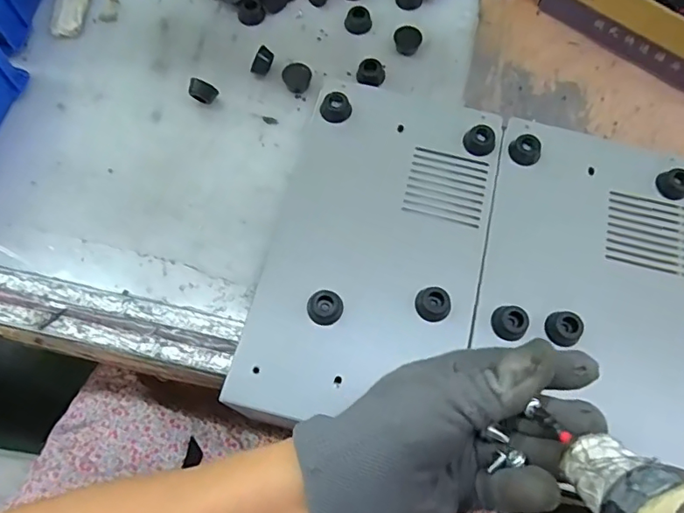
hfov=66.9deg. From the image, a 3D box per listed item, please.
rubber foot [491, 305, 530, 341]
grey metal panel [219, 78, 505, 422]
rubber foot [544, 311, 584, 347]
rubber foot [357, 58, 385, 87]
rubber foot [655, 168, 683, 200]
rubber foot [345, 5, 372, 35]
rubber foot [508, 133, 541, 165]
[{"bbox_3d":[0.117,0.046,0.360,0.023,0.013,0.022,0,70,-1],"label":"rubber foot"},{"bbox_3d":[0.028,-0.011,0.389,0.153,0.026,0.270,14,70,4],"label":"grey metal panel"},{"bbox_3d":[0.154,0.050,0.361,0.024,0.017,0.020,19,71,6],"label":"rubber foot"},{"bbox_3d":[0.025,-0.160,0.452,0.024,0.016,0.018,6,70,1],"label":"rubber foot"},{"bbox_3d":[0.261,-0.057,0.405,0.023,0.010,0.024,0,70,-1],"label":"rubber foot"},{"bbox_3d":[0.015,-0.215,0.471,0.024,0.015,0.018,1,70,0],"label":"rubber foot"},{"bbox_3d":[0.147,-0.085,0.414,0.024,0.012,0.023,0,70,-1],"label":"rubber foot"}]

